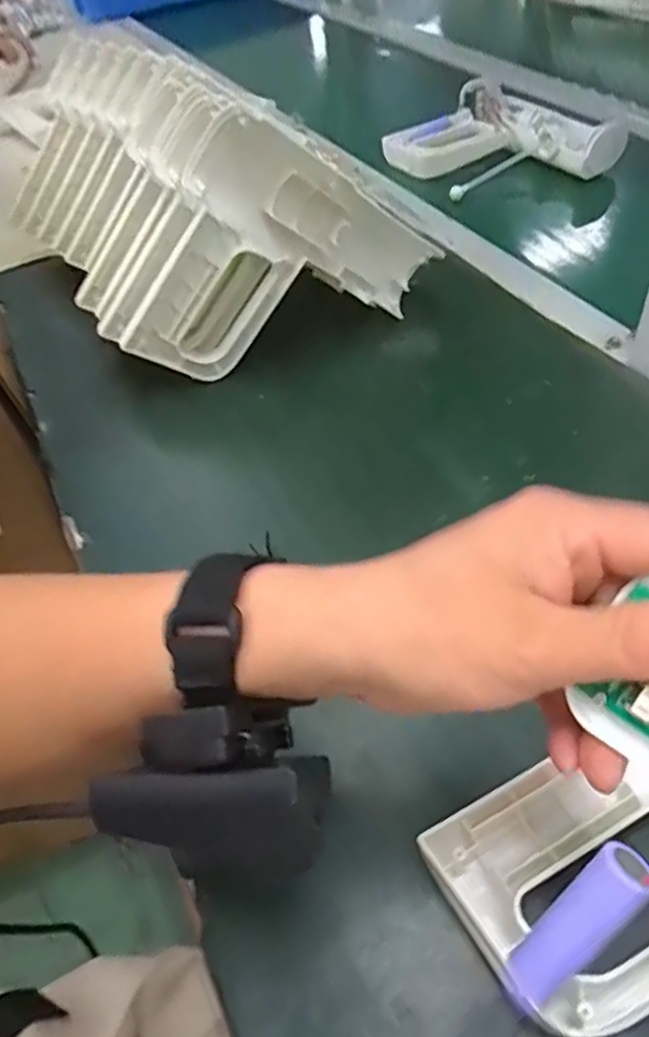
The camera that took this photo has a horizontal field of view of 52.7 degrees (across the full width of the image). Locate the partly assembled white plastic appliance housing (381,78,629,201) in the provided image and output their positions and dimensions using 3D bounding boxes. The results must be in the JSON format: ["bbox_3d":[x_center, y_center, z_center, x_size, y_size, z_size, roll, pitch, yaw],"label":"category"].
[{"bbox_3d":[0.191,-0.420,0.736,0.172,0.055,0.218,-28,51,-19],"label":"partly assembled white plastic appliance housing"}]

